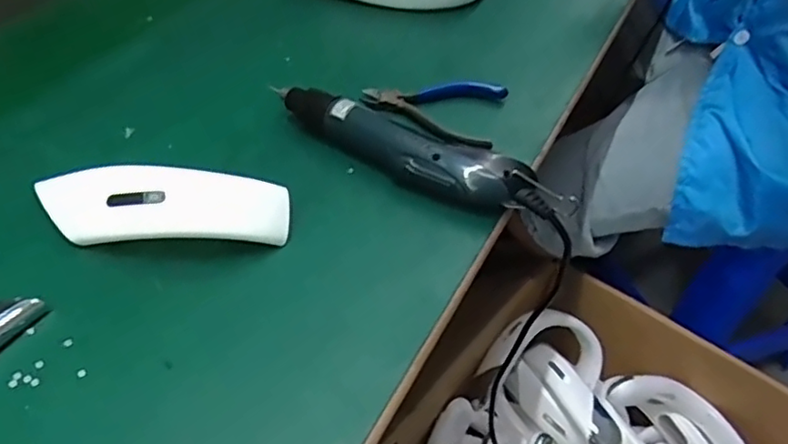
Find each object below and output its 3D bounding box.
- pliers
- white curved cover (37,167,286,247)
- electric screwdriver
[{"bbox_3d":[0.034,-0.103,0.531,0.119,0.013,0.085,20,49,12],"label":"pliers"},{"bbox_3d":[-0.155,-0.010,0.398,0.170,0.044,0.048,3,48,-3],"label":"white curved cover"},{"bbox_3d":[0.012,-0.053,0.462,0.237,0.037,0.040,28,52,18],"label":"electric screwdriver"}]

